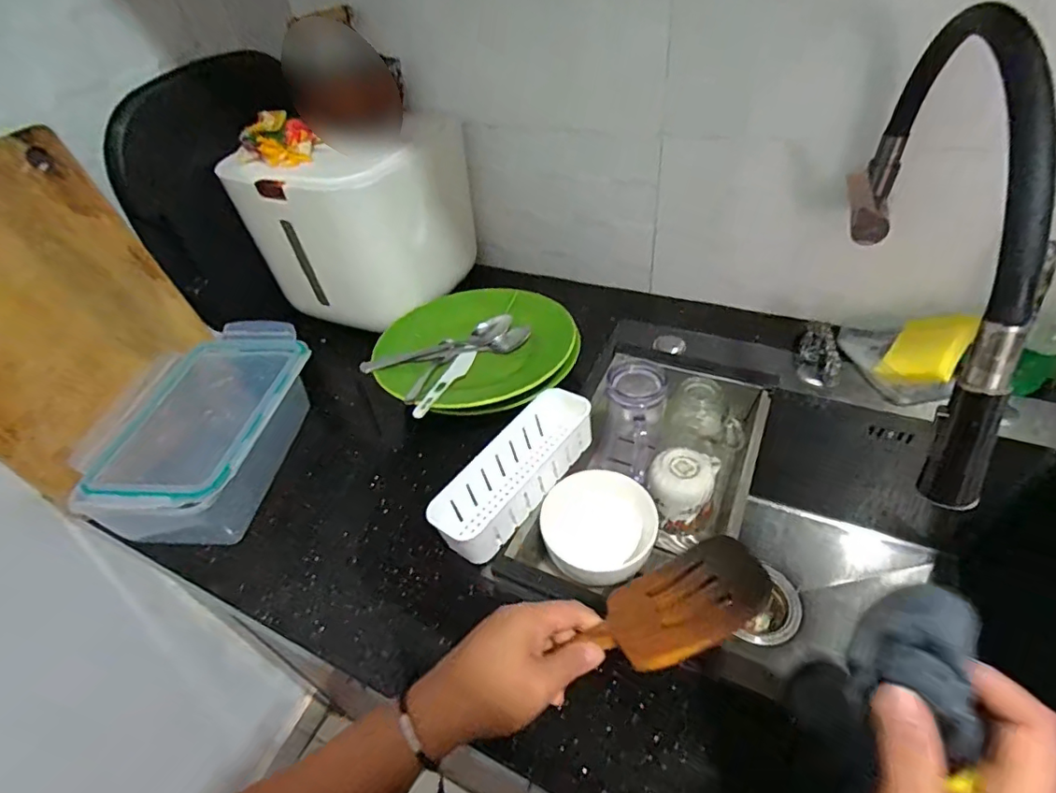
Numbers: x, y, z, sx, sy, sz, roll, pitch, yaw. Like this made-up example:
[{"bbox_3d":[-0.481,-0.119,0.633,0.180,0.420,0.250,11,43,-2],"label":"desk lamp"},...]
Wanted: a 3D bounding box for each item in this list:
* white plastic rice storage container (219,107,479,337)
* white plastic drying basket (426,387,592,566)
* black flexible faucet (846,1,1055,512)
[{"bbox_3d":[-0.228,-0.249,0.743,0.226,0.207,0.247,18,49,23],"label":"white plastic rice storage container"},{"bbox_3d":[-0.008,0.079,0.565,0.073,0.055,0.220,27,53,30],"label":"white plastic drying basket"},{"bbox_3d":[0.319,-0.141,0.414,0.047,0.249,0.374,6,46,13],"label":"black flexible faucet"}]

